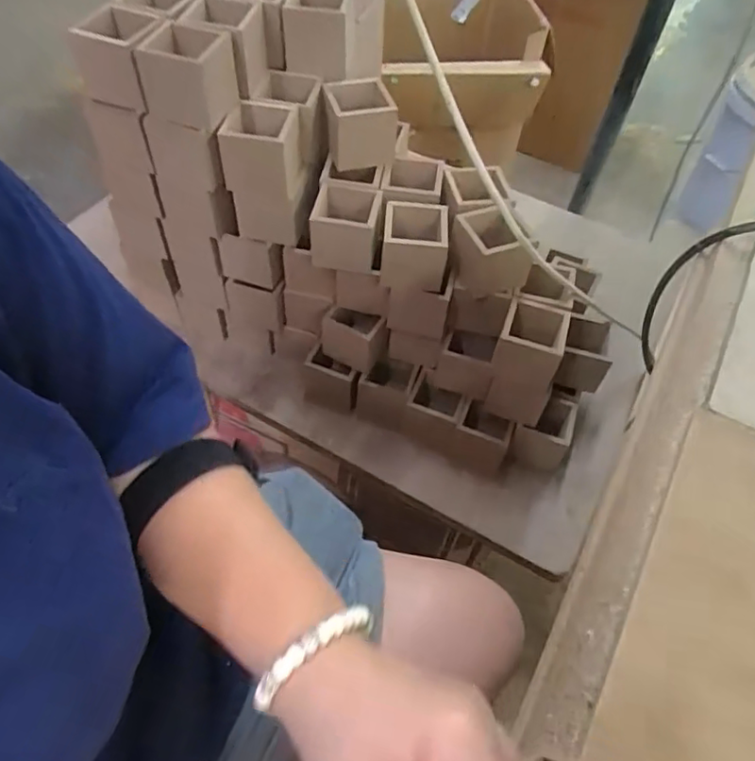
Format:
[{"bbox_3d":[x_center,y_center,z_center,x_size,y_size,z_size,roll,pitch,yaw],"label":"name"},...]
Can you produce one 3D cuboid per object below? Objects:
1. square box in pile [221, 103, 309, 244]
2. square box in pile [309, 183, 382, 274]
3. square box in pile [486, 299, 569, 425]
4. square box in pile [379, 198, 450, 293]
[{"bbox_3d":[-0.109,-0.206,0.598,0.076,0.112,0.066,6,54,1],"label":"square box in pile"},{"bbox_3d":[-0.032,-0.155,0.609,0.066,0.059,0.062,9,54,3],"label":"square box in pile"},{"bbox_3d":[0.156,-0.018,0.635,0.064,0.121,0.066,18,55,9],"label":"square box in pile"},{"bbox_3d":[0.037,-0.135,0.604,0.064,0.065,0.059,7,54,2],"label":"square box in pile"}]

